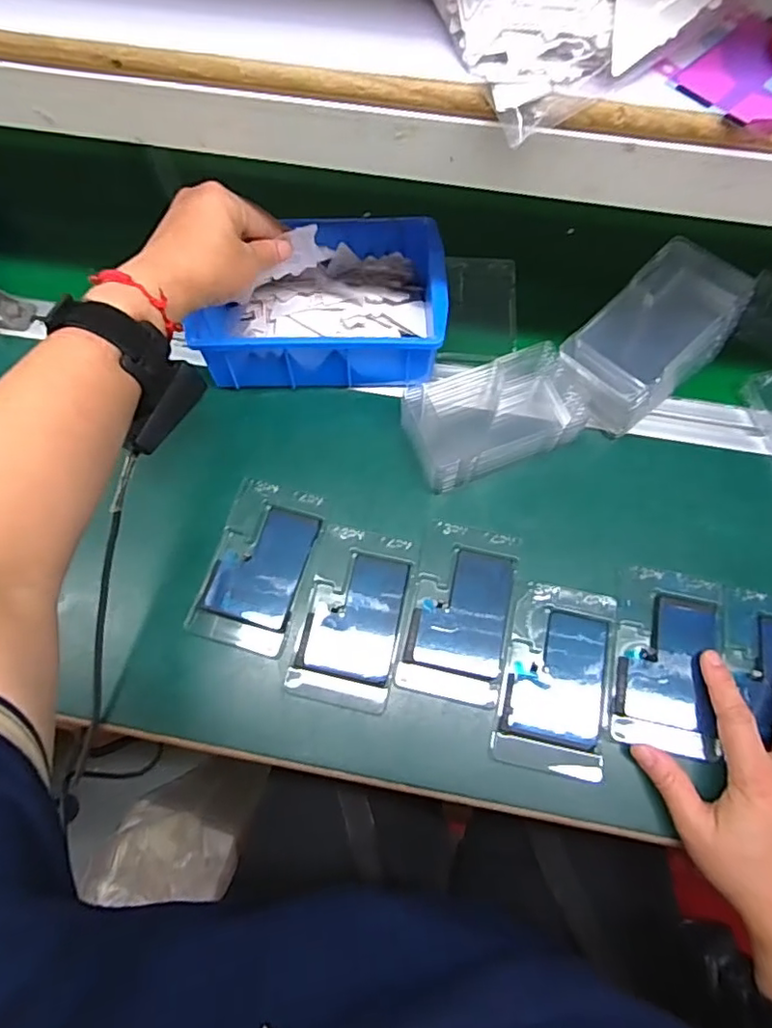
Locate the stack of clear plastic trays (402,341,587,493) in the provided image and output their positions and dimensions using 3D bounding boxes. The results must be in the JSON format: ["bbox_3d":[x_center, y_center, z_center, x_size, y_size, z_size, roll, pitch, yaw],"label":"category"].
[{"bbox_3d":[0.082,-0.077,0.460,0.132,0.053,0.084,-20,70,-8],"label":"stack of clear plastic trays"}]

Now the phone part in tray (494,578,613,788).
[{"bbox_3d":[0.121,0.114,0.407,0.070,0.009,0.126,11,71,6],"label":"phone part in tray"}]

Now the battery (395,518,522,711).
[{"bbox_3d":[0.056,0.070,0.421,0.074,0.007,0.126,12,74,6],"label":"battery"}]

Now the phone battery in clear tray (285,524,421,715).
[{"bbox_3d":[-0.023,0.074,0.420,0.074,0.010,0.127,13,71,4],"label":"phone battery in clear tray"}]

